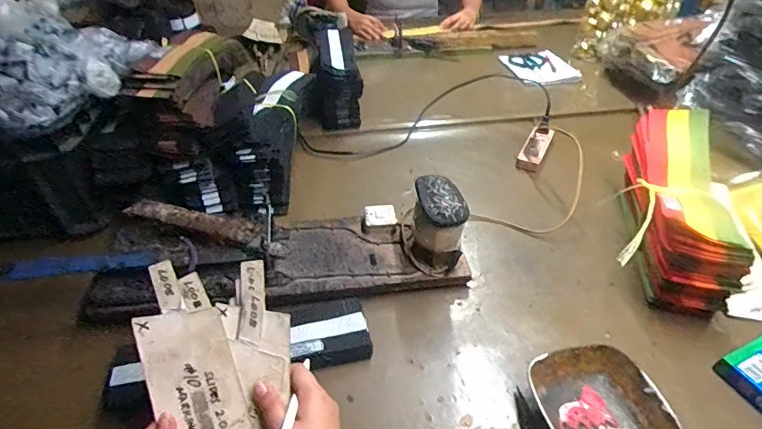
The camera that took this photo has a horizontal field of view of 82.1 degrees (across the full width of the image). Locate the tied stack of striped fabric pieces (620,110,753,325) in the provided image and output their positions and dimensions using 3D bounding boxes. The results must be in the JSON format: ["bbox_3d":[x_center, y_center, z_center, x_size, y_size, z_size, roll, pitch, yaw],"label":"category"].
[{"bbox_3d":[0.428,-0.011,0.640,0.126,0.153,0.301,16,42,19],"label":"tied stack of striped fabric pieces"}]

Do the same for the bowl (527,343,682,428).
[{"bbox_3d":[0.230,0.209,0.465,0.118,0.045,0.128,-10,40,-12],"label":"bowl"}]

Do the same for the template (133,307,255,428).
[{"bbox_3d":[-0.167,0.176,0.403,0.076,0.011,0.184,-21,69,-16],"label":"template"}]

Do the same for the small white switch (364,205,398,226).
[{"bbox_3d":[-0.001,0.002,0.680,0.049,0.013,0.035,-1,61,-13],"label":"small white switch"}]

